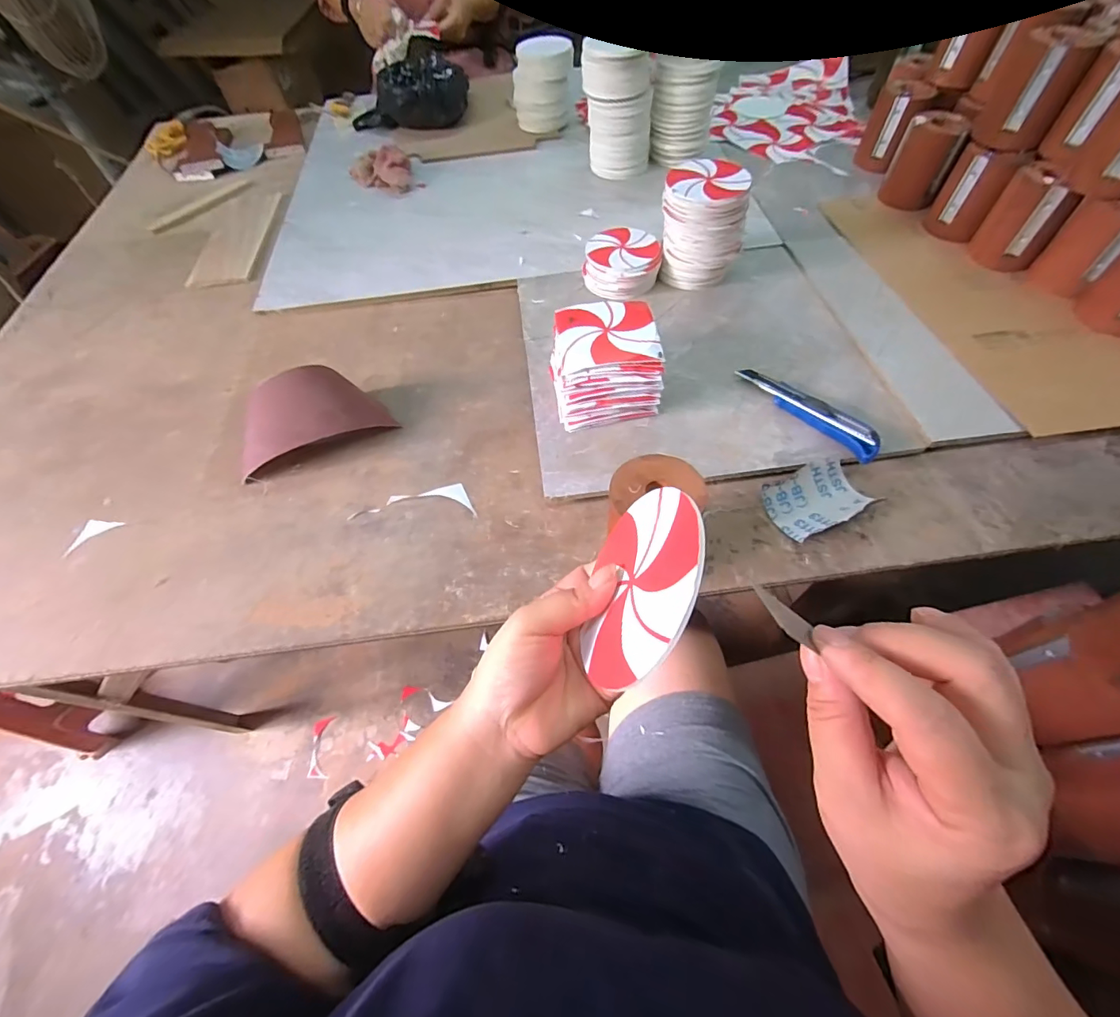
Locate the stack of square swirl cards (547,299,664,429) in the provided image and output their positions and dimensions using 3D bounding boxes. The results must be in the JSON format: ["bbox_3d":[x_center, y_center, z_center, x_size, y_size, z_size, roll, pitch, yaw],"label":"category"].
[{"bbox_3d":[0.048,-0.159,0.532,0.113,0.083,0.112,-9,59,-1],"label":"stack of square swirl cards"}]

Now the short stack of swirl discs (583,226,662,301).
[{"bbox_3d":[0.087,-0.343,0.668,0.102,0.046,0.106,3,59,6],"label":"short stack of swirl discs"}]

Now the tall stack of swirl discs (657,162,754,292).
[{"bbox_3d":[0.187,-0.368,0.628,0.105,0.123,0.093,11,60,11],"label":"tall stack of swirl discs"}]

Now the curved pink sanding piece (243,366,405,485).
[{"bbox_3d":[-0.297,-0.108,0.547,0.175,0.068,0.088,-30,61,-13],"label":"curved pink sanding piece"}]

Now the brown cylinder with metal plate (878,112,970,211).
[{"bbox_3d":[0.535,-0.513,0.707,0.075,0.094,0.076,23,63,17],"label":"brown cylinder with metal plate"}]

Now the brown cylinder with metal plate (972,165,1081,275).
[{"bbox_3d":[0.592,-0.372,0.612,0.059,0.095,0.070,3,59,6],"label":"brown cylinder with metal plate"}]

